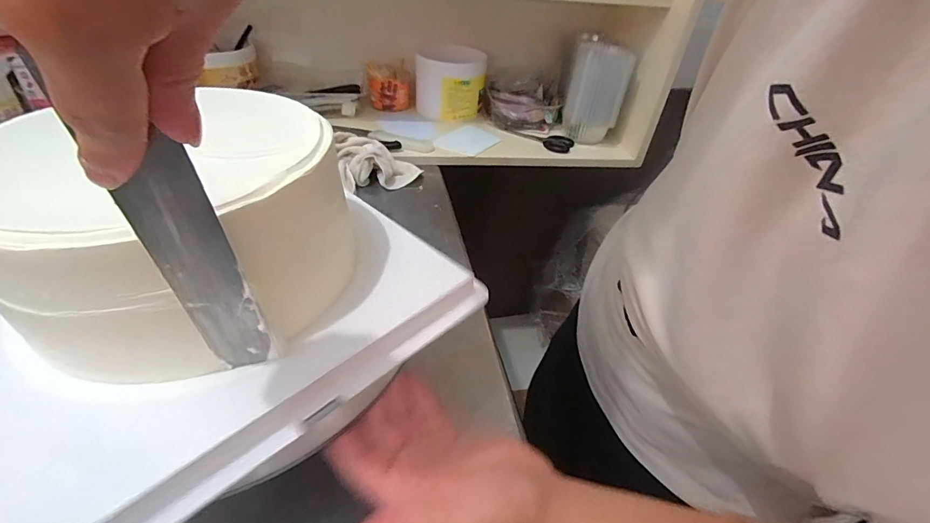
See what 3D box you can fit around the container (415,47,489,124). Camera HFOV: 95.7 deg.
[{"bbox_3d":[-0.029,-0.382,0.896,0.142,0.118,0.131,6,40,0],"label":"container"}]

